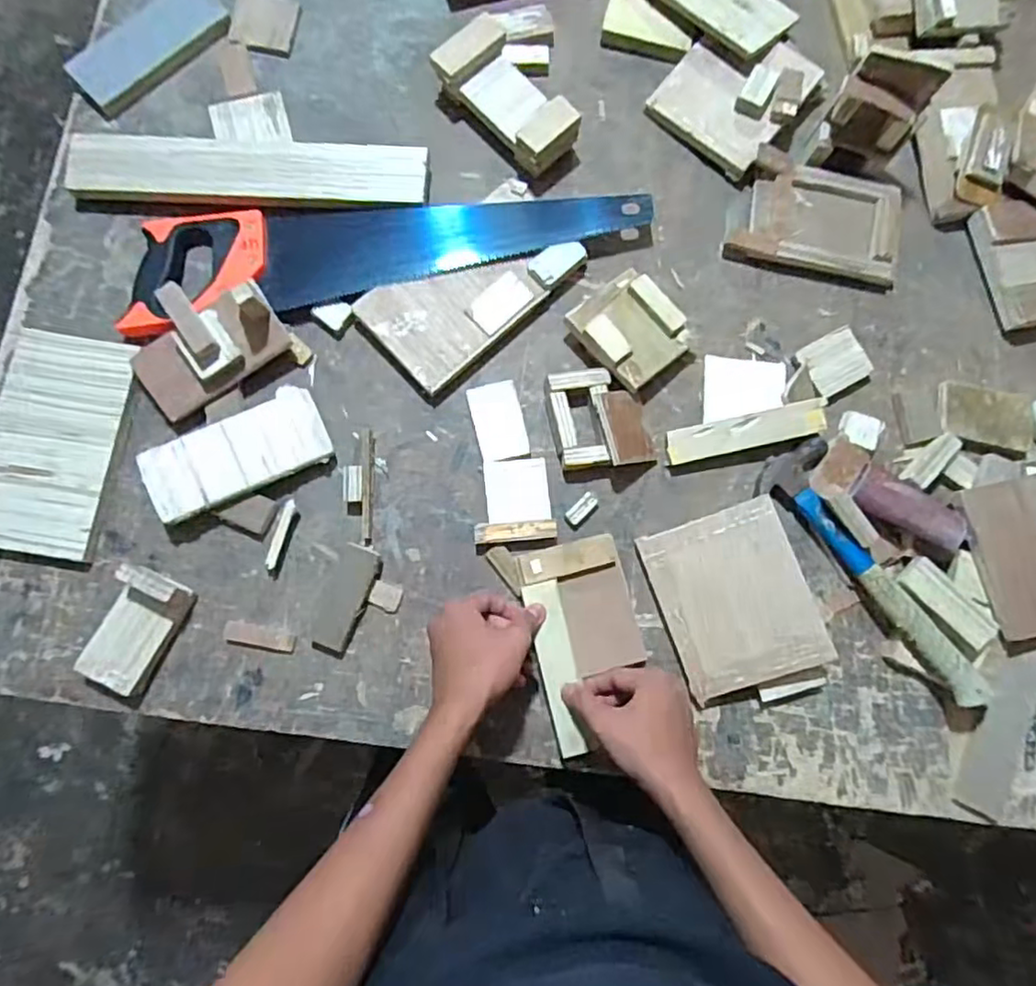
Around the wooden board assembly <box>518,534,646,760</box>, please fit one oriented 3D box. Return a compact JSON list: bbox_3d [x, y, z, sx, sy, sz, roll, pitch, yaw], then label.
[{"bbox_3d":[0.066,0.137,0.614,0.099,0.036,0.180,-12,83,-4],"label":"wooden board assembly"}]

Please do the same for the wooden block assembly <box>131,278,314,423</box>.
[{"bbox_3d":[-0.291,-0.142,0.618,0.147,0.062,0.090,-30,84,-7],"label":"wooden block assembly"}]

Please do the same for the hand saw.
[{"bbox_3d":[-0.128,-0.259,0.668,0.530,0.035,0.120,-11,82,-4],"label":"hand saw"}]

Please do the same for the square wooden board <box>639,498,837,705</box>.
[{"bbox_3d":[0.200,0.099,0.610,0.130,0.010,0.158,-20,83,5],"label":"square wooden board"}]

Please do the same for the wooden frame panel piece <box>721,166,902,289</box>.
[{"bbox_3d":[0.312,-0.285,0.696,0.179,0.022,0.109,8,81,-1],"label":"wooden frame panel piece"}]

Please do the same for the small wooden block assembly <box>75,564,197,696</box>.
[{"bbox_3d":[-0.344,0.121,0.583,0.061,0.047,0.109,26,81,2],"label":"small wooden block assembly"}]

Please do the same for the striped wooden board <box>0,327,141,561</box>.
[{"bbox_3d":[-0.437,-0.048,0.616,0.114,0.016,0.207,13,80,-1],"label":"striped wooden board"}]

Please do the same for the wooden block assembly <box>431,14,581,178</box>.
[{"bbox_3d":[-0.011,-0.410,0.689,0.084,0.049,0.162,-41,85,-8],"label":"wooden block assembly"}]

